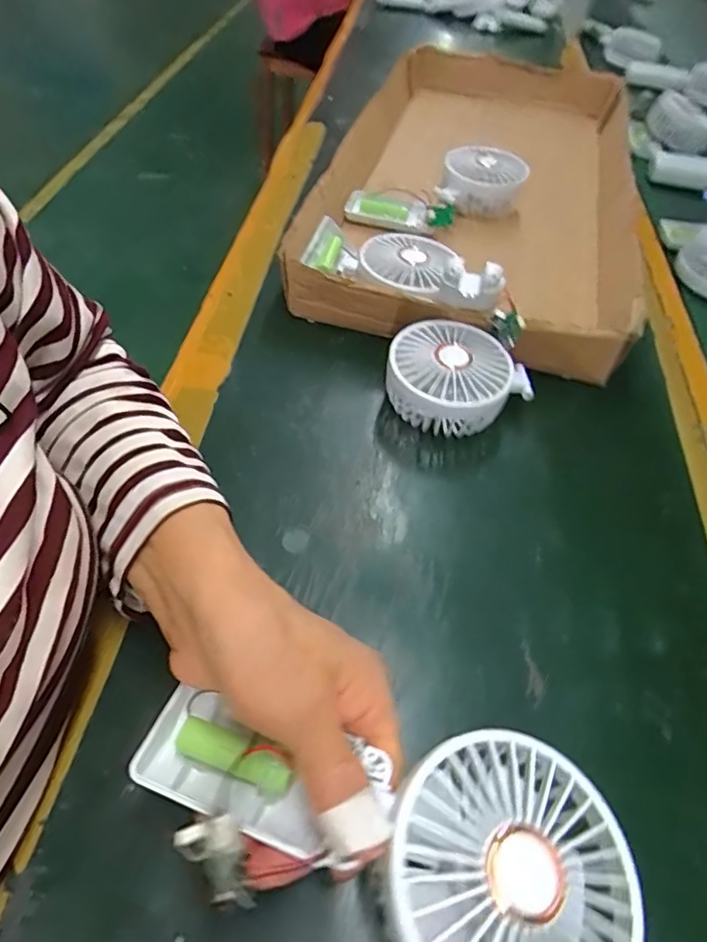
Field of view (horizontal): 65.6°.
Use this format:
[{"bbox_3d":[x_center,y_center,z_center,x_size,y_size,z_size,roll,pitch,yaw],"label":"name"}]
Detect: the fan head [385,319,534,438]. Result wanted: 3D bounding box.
[{"bbox_3d":[0.070,-0.066,0.401,0.097,0.048,0.088,-29,59,-26],"label":"fan head"}]

